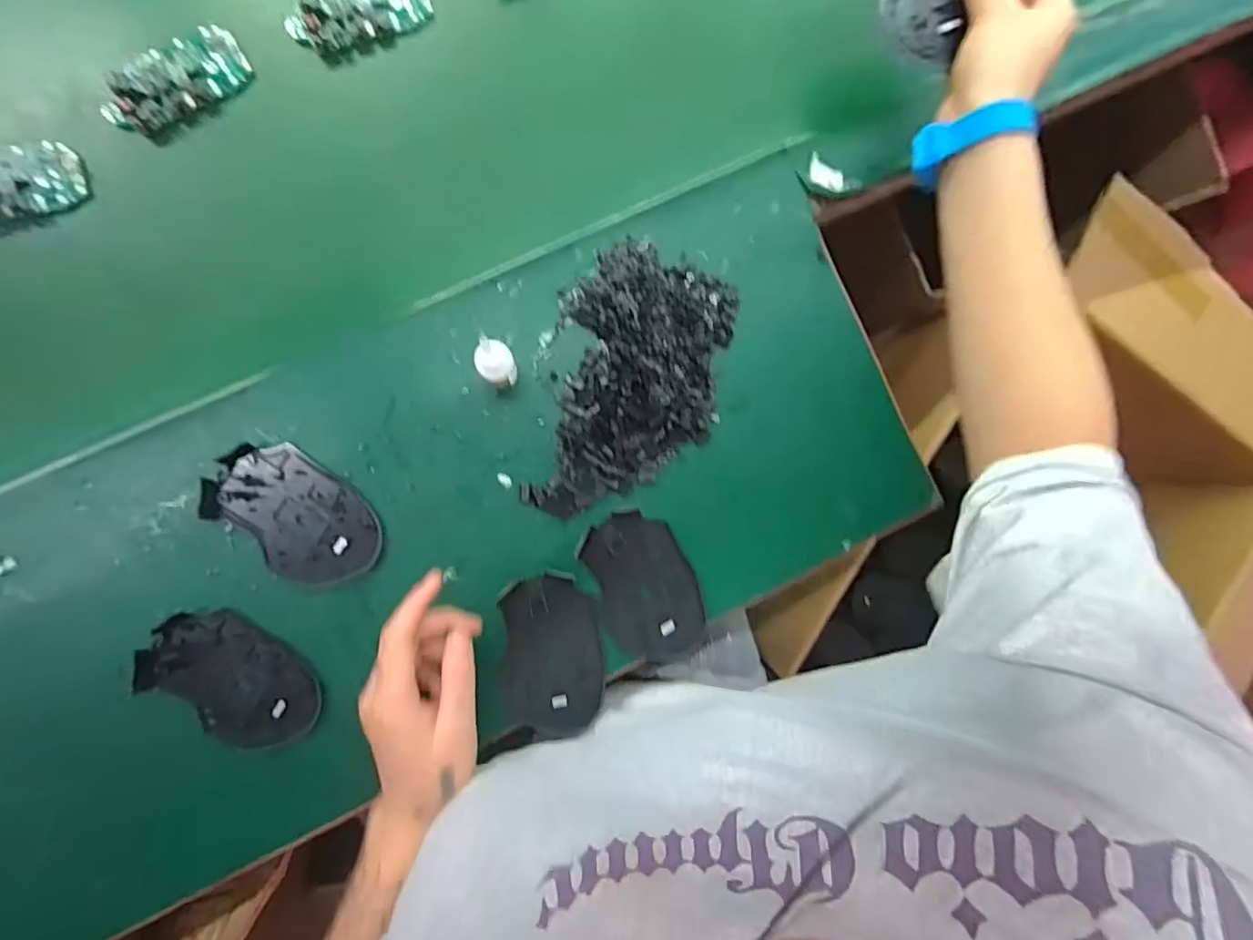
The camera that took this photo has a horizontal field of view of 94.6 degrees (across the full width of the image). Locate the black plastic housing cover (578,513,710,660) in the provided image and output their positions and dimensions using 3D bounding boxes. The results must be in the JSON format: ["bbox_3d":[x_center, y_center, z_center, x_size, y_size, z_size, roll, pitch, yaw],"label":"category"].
[{"bbox_3d":[0.015,0.085,0.421,0.070,0.009,0.112,-23,90,-6],"label":"black plastic housing cover"}]

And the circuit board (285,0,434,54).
[{"bbox_3d":[-0.192,-0.331,0.417,0.098,0.020,0.047,-28,90,-6],"label":"circuit board"}]

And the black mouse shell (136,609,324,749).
[{"bbox_3d":[-0.264,0.142,0.388,0.113,0.009,0.069,37,85,-3],"label":"black mouse shell"}]

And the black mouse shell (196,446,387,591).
[{"bbox_3d":[-0.227,0.032,0.397,0.115,0.012,0.071,41,85,-3],"label":"black mouse shell"}]

